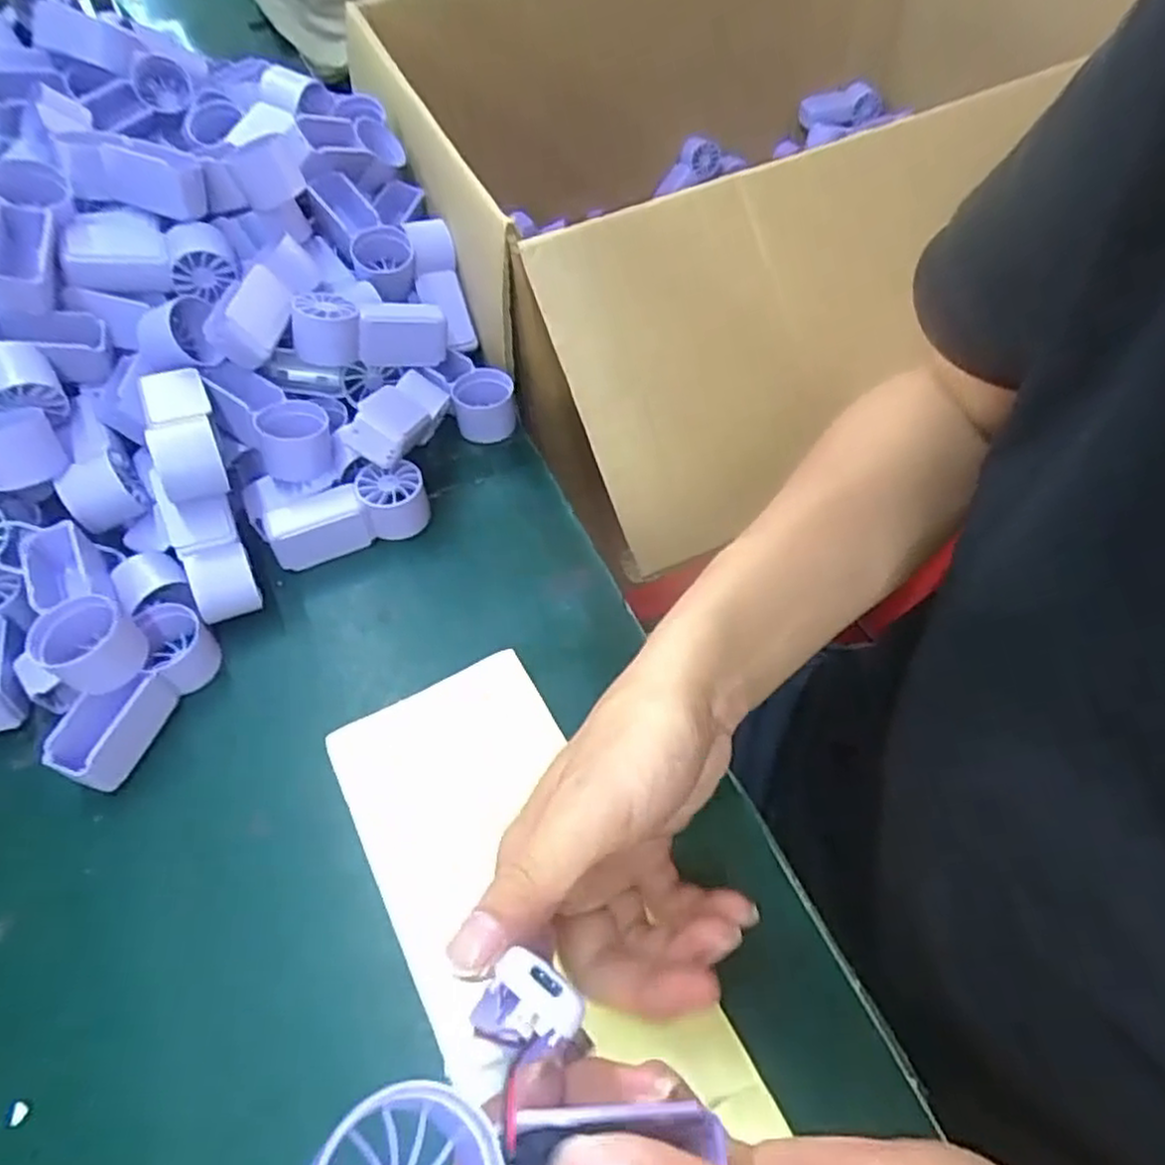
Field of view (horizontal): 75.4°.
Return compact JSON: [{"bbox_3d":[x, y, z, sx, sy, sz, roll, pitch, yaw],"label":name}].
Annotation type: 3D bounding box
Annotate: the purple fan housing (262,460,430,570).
[{"bbox_3d":[-0.135,-0.038,0.440,0.089,0.041,0.030,-16,58,-10],"label":"purple fan housing"}]

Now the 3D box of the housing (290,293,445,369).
[{"bbox_3d":[-0.131,-0.157,0.465,0.087,0.033,0.036,-4,55,-20],"label":"housing"}]

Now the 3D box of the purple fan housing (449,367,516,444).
[{"bbox_3d":[-0.063,-0.114,0.489,0.038,0.035,0.037,0,56,0],"label":"purple fan housing"}]

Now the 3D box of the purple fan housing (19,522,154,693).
[{"bbox_3d":[-0.254,0.011,0.372,0.041,0.031,0.093,-33,61,-19],"label":"purple fan housing"}]

